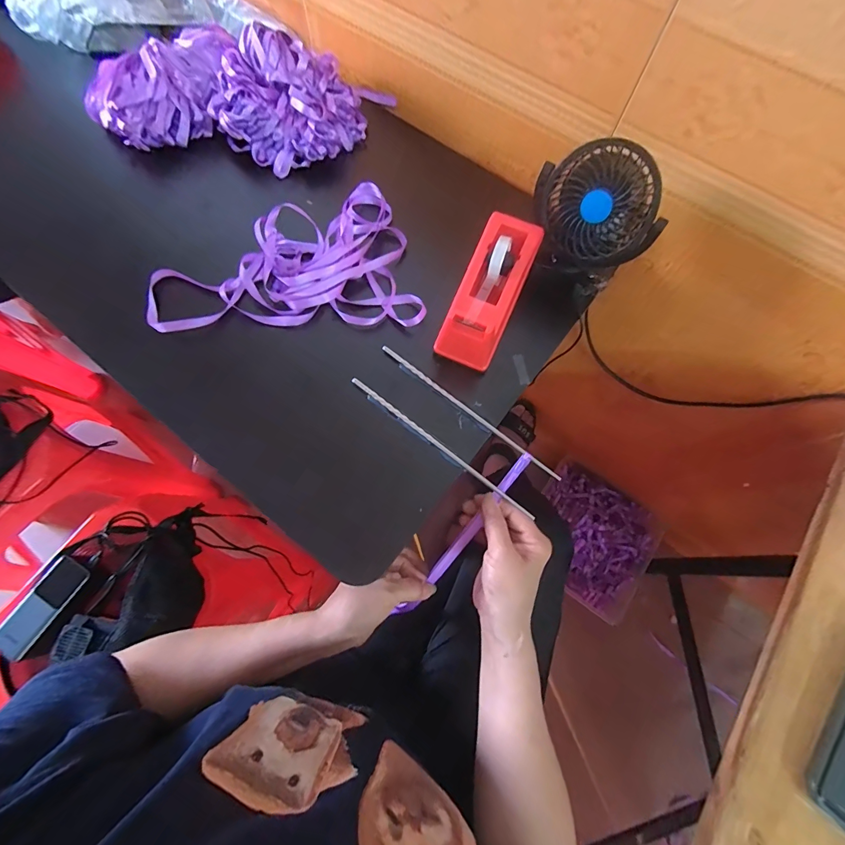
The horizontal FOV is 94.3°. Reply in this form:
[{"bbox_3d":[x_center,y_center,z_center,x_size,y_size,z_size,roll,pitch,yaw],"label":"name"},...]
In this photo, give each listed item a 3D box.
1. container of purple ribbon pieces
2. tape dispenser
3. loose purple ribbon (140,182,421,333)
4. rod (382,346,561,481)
[{"bbox_3d":[0.418,0.283,0.981,0.293,0.083,0.304,33,73,9],"label":"container of purple ribbon pieces"},{"bbox_3d":[0.069,-0.134,0.412,0.062,0.073,0.159,24,72,6],"label":"tape dispenser"},{"bbox_3d":[-0.159,-0.175,0.439,0.283,0.021,0.184,-11,71,-6],"label":"loose purple ribbon"},{"bbox_3d":[0.042,-0.016,0.404,0.210,0.004,0.007,38,74,11],"label":"rod"}]

